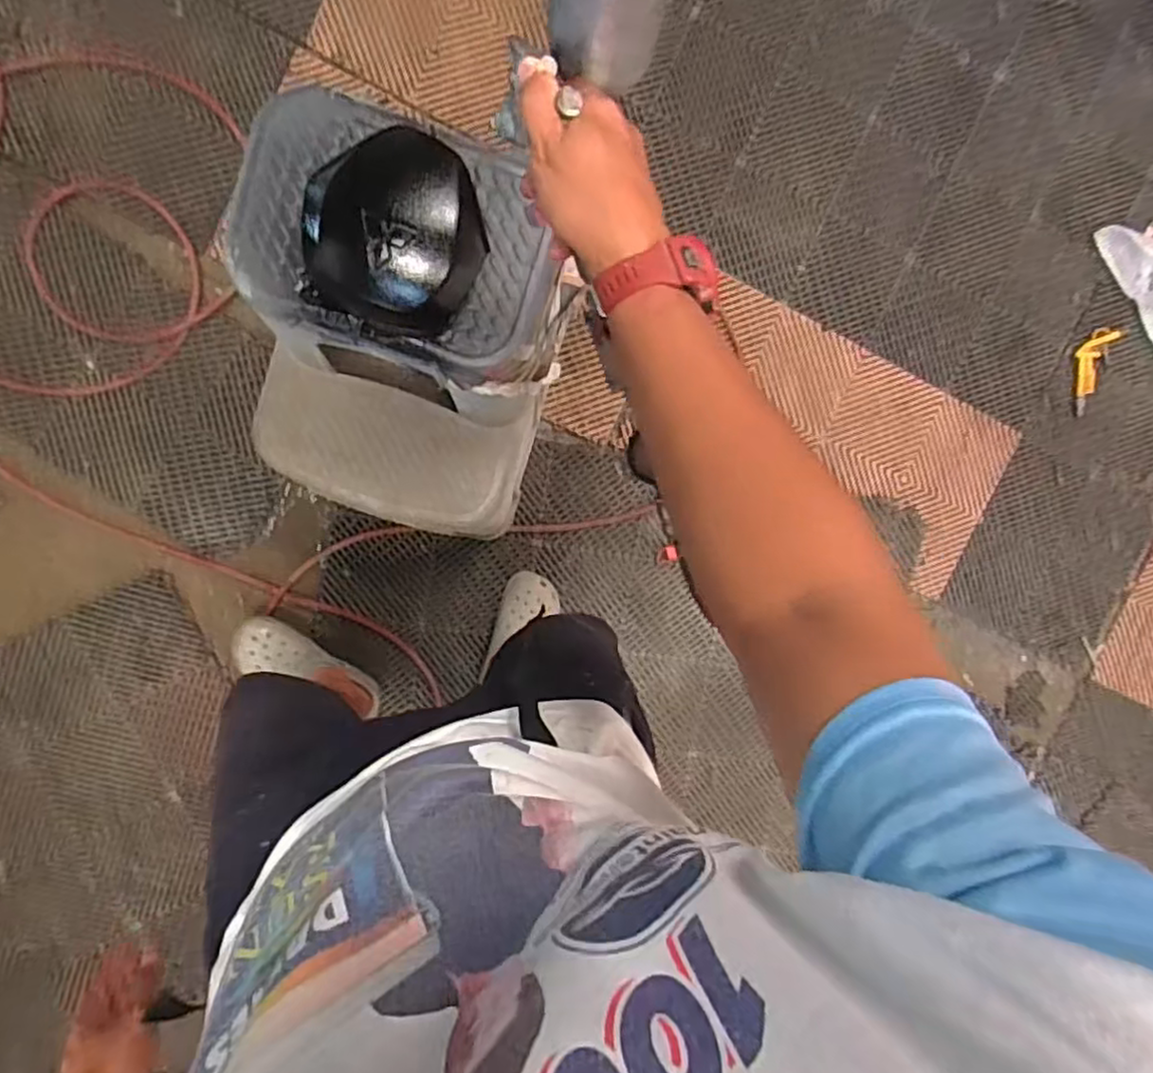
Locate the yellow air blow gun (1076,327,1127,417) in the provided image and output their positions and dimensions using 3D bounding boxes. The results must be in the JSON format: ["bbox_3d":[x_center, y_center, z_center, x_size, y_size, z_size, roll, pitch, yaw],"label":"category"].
[{"bbox_3d":[1.099,-0.357,1.494,0.064,0.033,0.183,19,94,-9],"label":"yellow air blow gun"}]

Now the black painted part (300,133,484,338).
[{"bbox_3d":[-0.176,-0.299,0.702,0.179,0.084,0.172,17,95,-8],"label":"black painted part"}]

